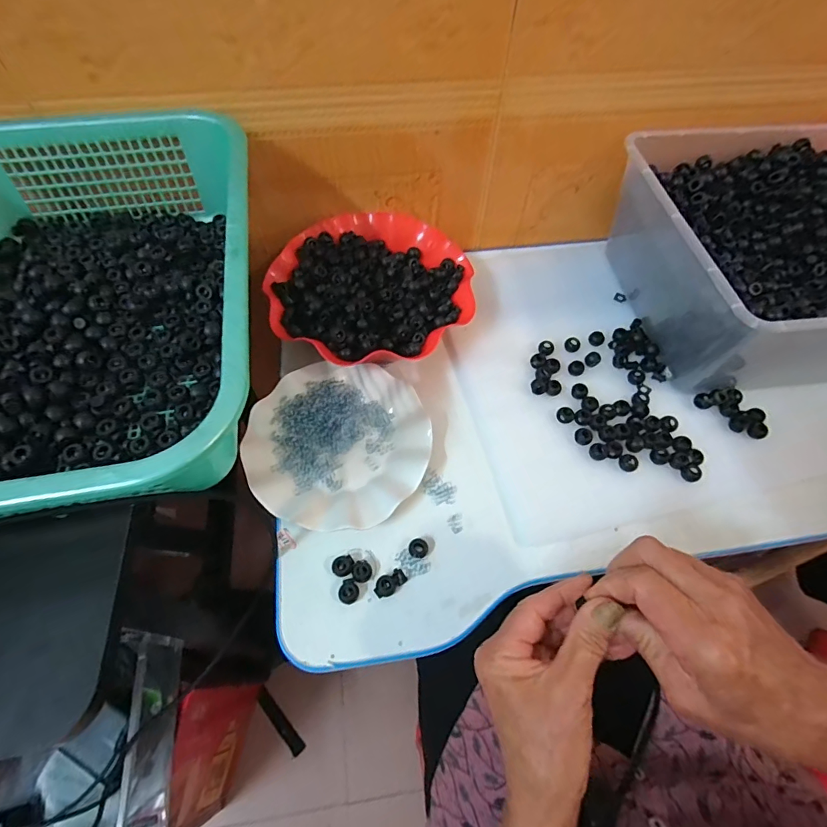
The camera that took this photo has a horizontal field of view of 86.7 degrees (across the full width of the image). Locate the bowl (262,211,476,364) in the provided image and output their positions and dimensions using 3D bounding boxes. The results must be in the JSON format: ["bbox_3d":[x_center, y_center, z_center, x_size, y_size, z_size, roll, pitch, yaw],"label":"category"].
[{"bbox_3d":[-0.048,-0.143,0.511,0.224,0.054,0.206,1,59,-1],"label":"bowl"}]

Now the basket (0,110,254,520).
[{"bbox_3d":[-0.274,-0.089,0.345,0.289,0.089,0.378,-9,60,-7],"label":"basket"}]

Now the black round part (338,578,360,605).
[{"bbox_3d":[-0.057,0.156,0.384,0.018,0.012,0.019,1,59,-1],"label":"black round part"}]

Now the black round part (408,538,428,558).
[{"bbox_3d":[0.005,0.124,0.404,0.017,0.006,0.018,1,59,-1],"label":"black round part"}]

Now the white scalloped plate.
[{"bbox_3d":[-0.075,0.029,0.444,0.175,0.024,0.176,1,59,-1],"label":"white scalloped plate"}]

